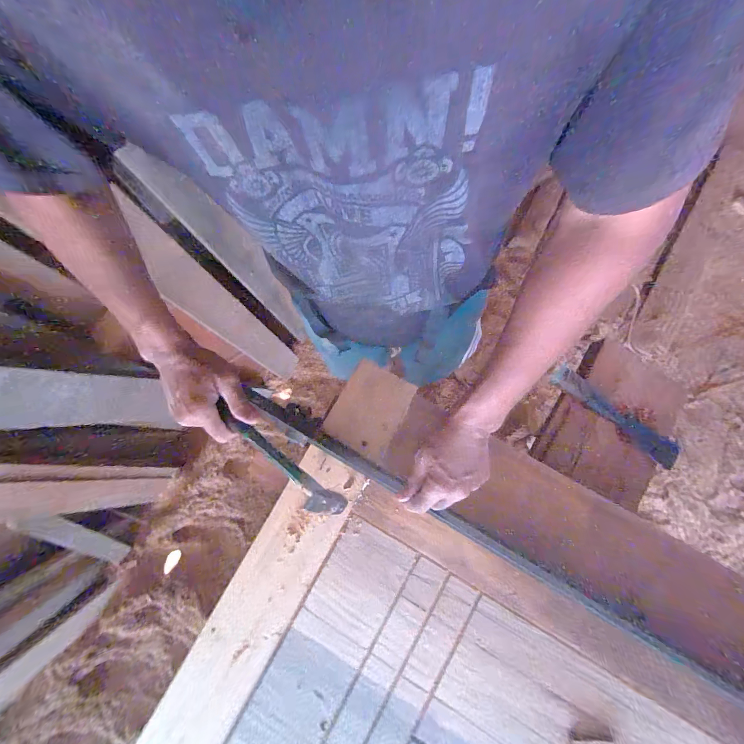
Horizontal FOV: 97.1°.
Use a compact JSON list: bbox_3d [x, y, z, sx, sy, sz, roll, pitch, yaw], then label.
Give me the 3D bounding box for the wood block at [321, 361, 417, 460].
[{"bbox_3d":[-0.003,0.057,0.506,0.104,0.016,0.127,27,81,6],"label":"wood block"}]

